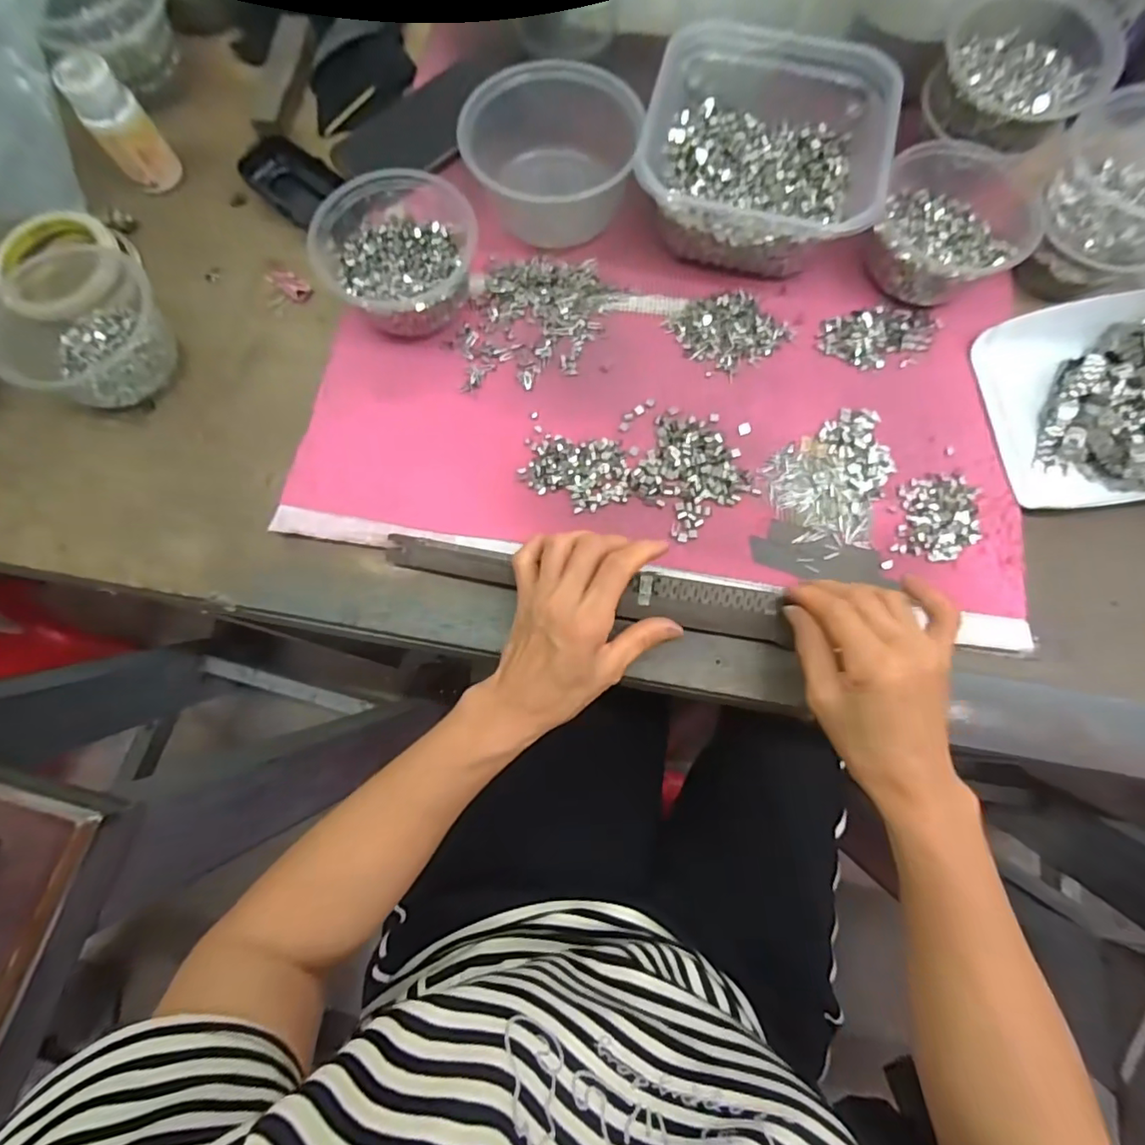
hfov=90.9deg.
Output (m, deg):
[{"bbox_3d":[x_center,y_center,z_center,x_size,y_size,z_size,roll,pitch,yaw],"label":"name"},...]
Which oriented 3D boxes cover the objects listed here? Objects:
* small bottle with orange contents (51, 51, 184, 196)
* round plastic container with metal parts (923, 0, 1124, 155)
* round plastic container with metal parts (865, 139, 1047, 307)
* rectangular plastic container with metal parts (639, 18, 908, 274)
[{"bbox_3d":[-0.362,-0.357,0.455,0.043,0.083,0.039,-38,80,-7],"label":"small bottle with orange contents"},{"bbox_3d":[0.335,-0.376,0.420,0.113,0.045,0.123,36,80,8],"label":"round plastic container with metal parts"},{"bbox_3d":[0.285,-0.263,0.432,0.113,0.046,0.124,34,80,7],"label":"round plastic container with metal parts"},{"bbox_3d":[0.145,-0.337,0.438,0.172,0.070,0.202,11,78,3],"label":"rectangular plastic container with metal parts"}]

